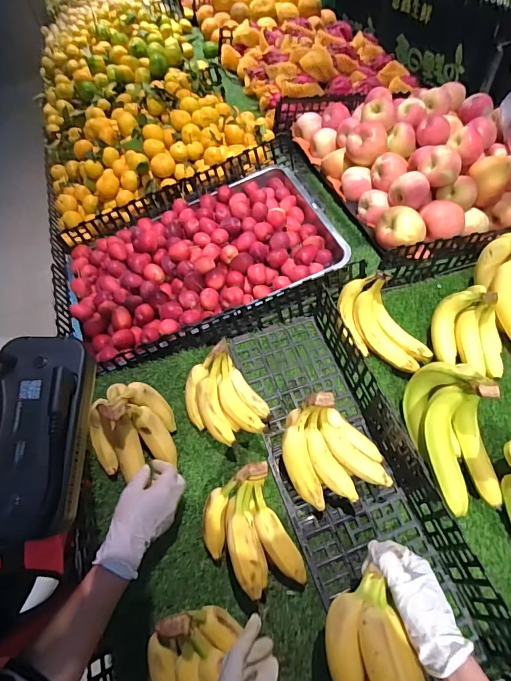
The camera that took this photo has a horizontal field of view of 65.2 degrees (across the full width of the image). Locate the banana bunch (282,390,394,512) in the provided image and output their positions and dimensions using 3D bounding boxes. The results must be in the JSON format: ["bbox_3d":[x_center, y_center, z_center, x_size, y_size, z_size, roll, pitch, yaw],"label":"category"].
[{"bbox_3d":[0.122,0.169,0.609,0.153,0.132,0.139,2,55,5],"label":"banana bunch"}]

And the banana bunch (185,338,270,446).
[{"bbox_3d":[-0.052,0.104,0.678,0.123,0.100,0.163,-23,56,-12],"label":"banana bunch"}]

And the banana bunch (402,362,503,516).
[{"bbox_3d":[0.313,0.142,0.614,0.107,0.132,0.216,-5,54,1],"label":"banana bunch"}]

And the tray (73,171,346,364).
[{"bbox_3d":[-0.130,-0.185,0.893,0.585,0.098,0.427,-15,55,-7],"label":"tray"}]

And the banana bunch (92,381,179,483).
[{"bbox_3d":[-0.205,0.137,0.639,0.127,0.152,0.118,-2,55,3],"label":"banana bunch"}]

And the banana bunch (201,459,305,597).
[{"bbox_3d":[-0.011,0.279,0.568,0.118,0.103,0.154,-20,56,-10],"label":"banana bunch"}]

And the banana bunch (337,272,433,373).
[{"bbox_3d":[0.227,-0.028,0.732,0.103,0.086,0.196,-32,80,-18],"label":"banana bunch"}]

